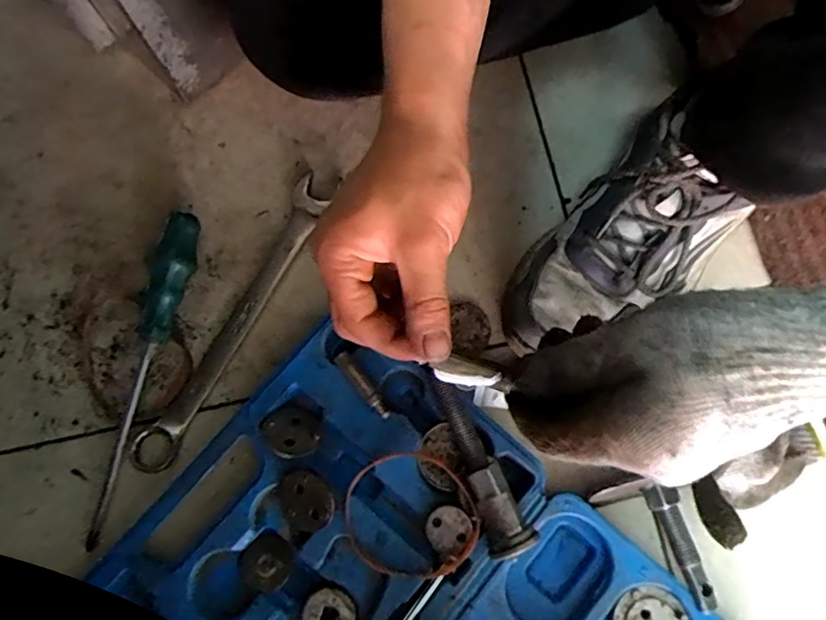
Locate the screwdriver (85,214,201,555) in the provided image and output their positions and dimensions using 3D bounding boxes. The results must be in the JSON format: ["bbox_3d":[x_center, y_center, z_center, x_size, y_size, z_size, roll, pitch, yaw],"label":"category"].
[{"bbox_3d":[-0.200,0.045,0.409,0.026,0.033,0.241,14,79,4],"label":"screwdriver"}]

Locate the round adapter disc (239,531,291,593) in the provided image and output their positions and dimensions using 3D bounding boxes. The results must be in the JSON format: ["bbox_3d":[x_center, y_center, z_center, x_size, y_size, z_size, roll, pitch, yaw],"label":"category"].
[{"bbox_3d":[-0.101,0.173,0.383,0.035,0.009,0.034,0,79,1],"label":"round adapter disc"}]

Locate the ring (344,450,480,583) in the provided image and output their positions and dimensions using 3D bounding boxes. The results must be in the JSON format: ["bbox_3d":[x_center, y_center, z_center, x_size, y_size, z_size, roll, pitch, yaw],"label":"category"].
[{"bbox_3d":[-0.002,0.137,0.373,0.089,0.012,0.081,-1,81,5],"label":"ring"}]

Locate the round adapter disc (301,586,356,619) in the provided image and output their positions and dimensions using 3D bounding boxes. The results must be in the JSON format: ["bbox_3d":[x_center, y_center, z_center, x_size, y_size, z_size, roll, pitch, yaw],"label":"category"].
[{"bbox_3d":[-0.056,0.204,0.374,0.033,0.004,0.034,0,79,1],"label":"round adapter disc"}]

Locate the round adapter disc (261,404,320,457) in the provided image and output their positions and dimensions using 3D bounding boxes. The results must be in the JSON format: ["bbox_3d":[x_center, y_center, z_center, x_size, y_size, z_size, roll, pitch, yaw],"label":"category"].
[{"bbox_3d":[-0.084,0.085,0.395,0.038,0.010,0.039,5,48,-6],"label":"round adapter disc"}]

